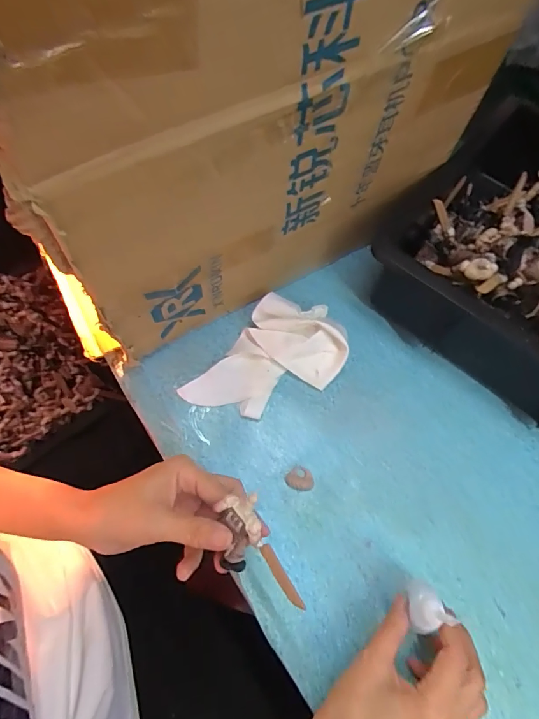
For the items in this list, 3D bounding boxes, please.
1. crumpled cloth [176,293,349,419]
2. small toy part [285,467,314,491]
[{"bbox_3d":[0.004,0.005,0.399,0.099,0.028,0.152,39,70,12],"label":"crumpled cloth"},{"bbox_3d":[0.028,0.107,0.369,0.024,0.006,0.020,16,66,3],"label":"small toy part"}]

